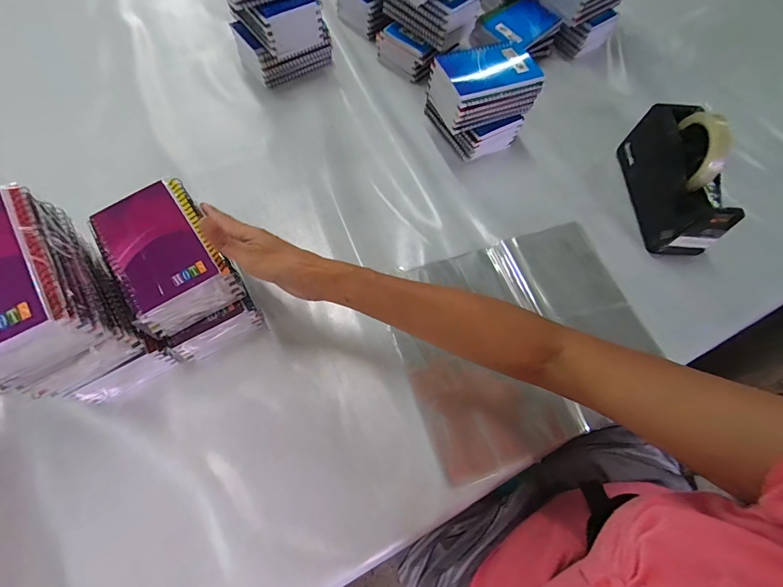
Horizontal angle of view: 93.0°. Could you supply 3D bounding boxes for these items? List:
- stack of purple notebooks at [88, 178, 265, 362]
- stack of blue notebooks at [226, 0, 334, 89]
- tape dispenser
[{"bbox_3d":[-0.226,-0.020,0.404,0.100,0.118,0.148,-31,72,-14],"label":"stack of purple notebooks"},{"bbox_3d":[-0.168,-0.425,0.554,0.135,0.175,0.107,-31,72,-17],"label":"stack of blue notebooks"},{"bbox_3d":[0.399,-0.166,0.507,0.071,0.111,0.199,2,66,-4],"label":"tape dispenser"}]

